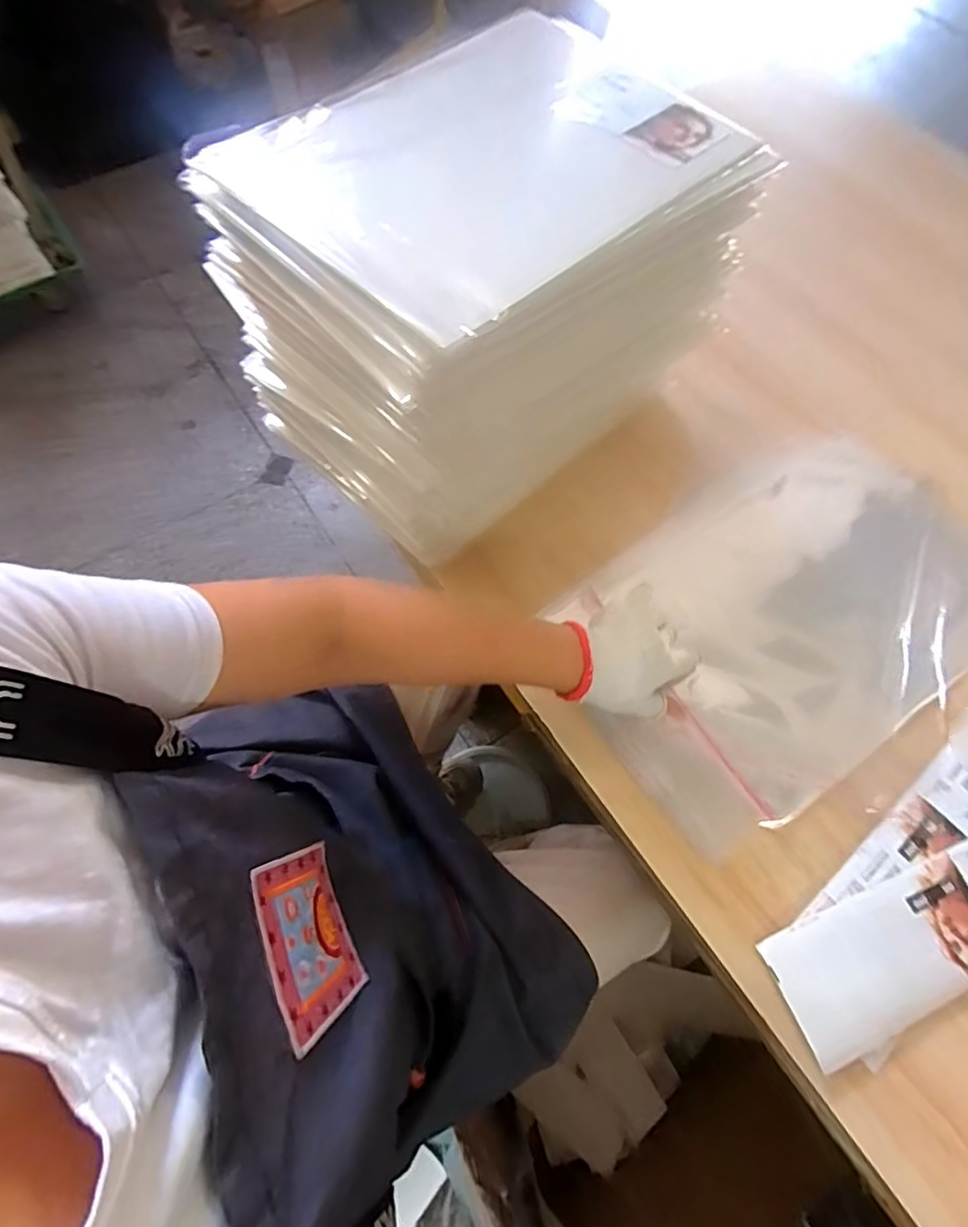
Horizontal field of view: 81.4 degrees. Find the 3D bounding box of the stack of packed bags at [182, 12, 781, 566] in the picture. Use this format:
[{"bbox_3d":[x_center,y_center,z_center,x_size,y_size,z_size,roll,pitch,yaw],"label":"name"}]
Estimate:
[{"bbox_3d":[0.013,-0.305,0.552,0.421,0.264,0.298,-40,73,-18],"label":"stack of packed bags"}]

